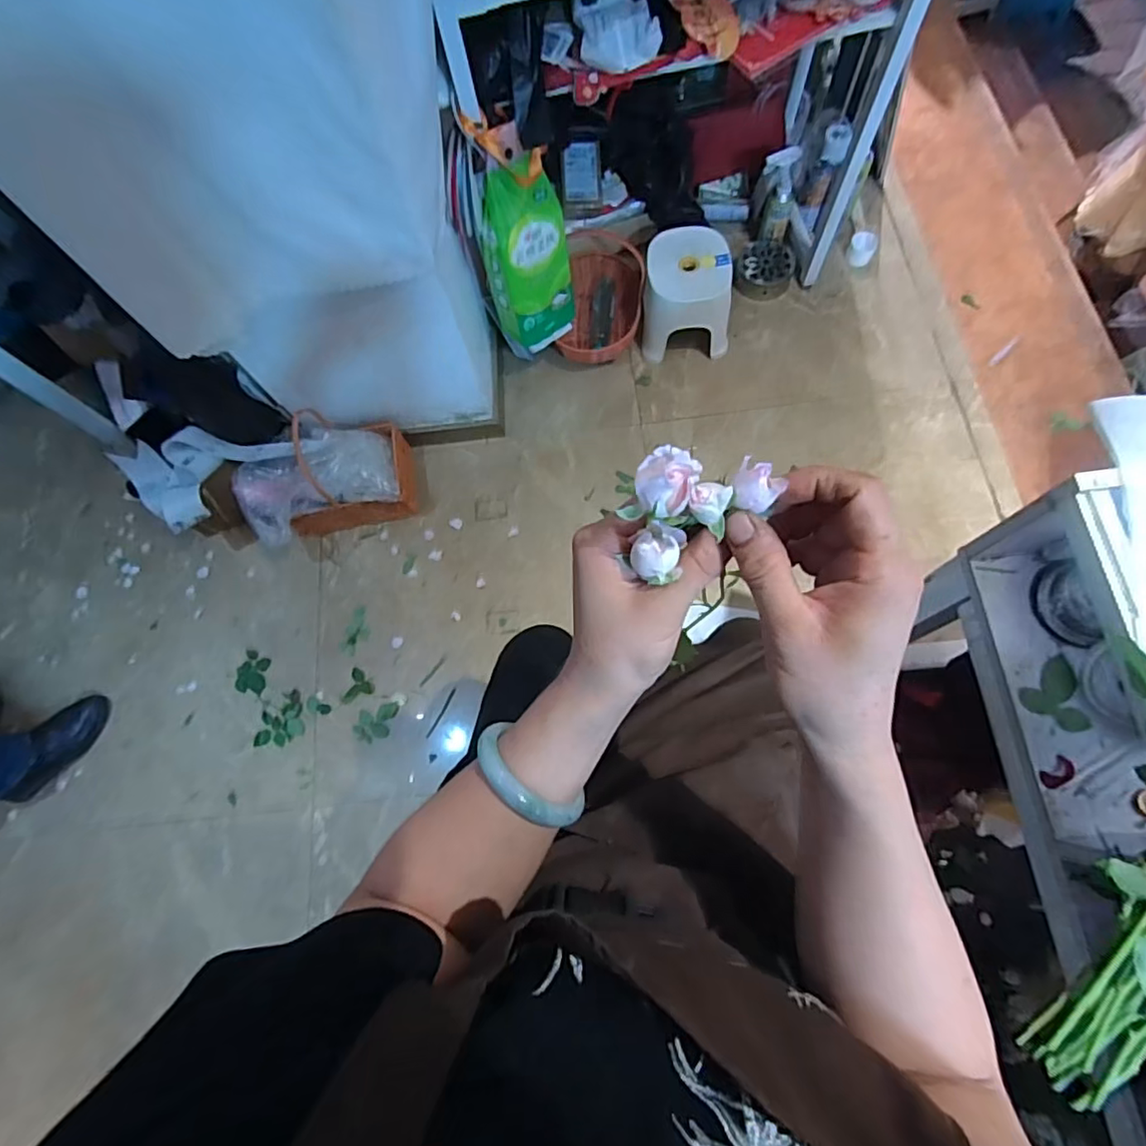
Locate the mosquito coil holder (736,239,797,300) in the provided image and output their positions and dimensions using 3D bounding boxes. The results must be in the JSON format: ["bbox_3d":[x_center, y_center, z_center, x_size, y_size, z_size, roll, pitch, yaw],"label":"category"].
[{"bbox_3d":[0.481,-0.757,1.477,0.138,0.063,0.152,21,76,11],"label":"mosquito coil holder"}]

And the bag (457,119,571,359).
[{"bbox_3d":[-0.107,-0.662,1.201,0.173,0.467,0.115,-30,55,-9],"label":"bag"}]

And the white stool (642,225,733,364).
[{"bbox_3d":[0.266,-0.648,1.390,0.206,0.202,0.208,-7,72,3],"label":"white stool"}]

